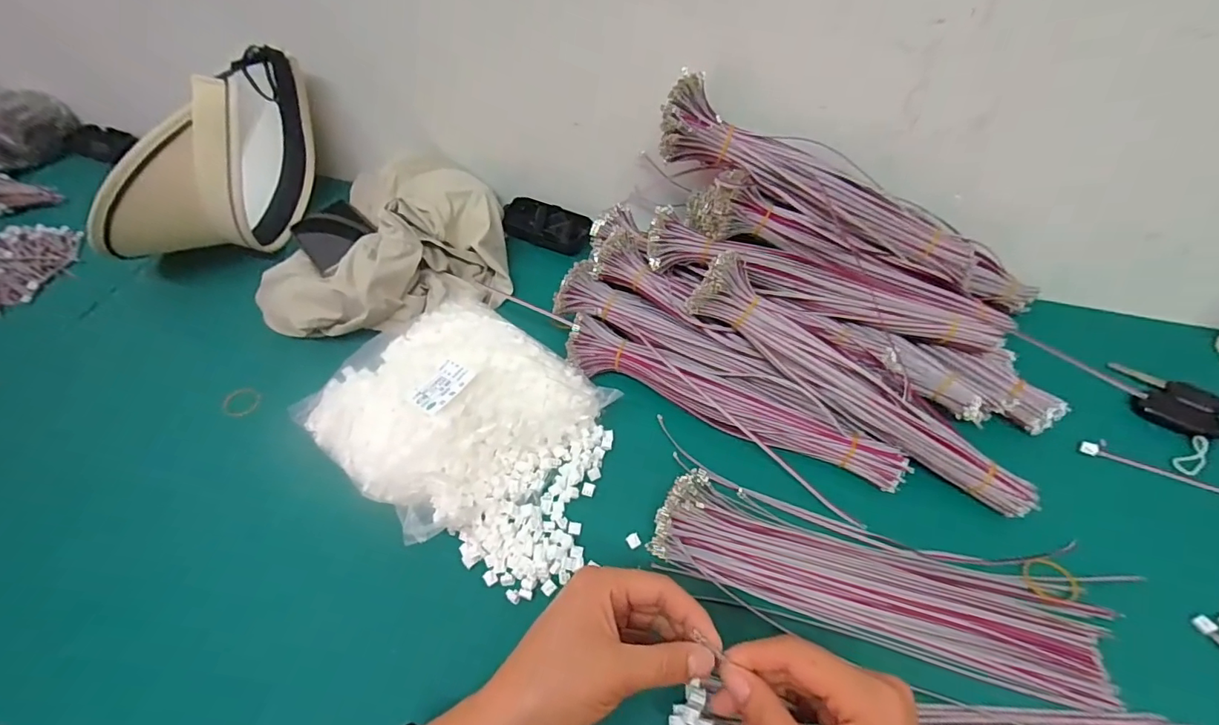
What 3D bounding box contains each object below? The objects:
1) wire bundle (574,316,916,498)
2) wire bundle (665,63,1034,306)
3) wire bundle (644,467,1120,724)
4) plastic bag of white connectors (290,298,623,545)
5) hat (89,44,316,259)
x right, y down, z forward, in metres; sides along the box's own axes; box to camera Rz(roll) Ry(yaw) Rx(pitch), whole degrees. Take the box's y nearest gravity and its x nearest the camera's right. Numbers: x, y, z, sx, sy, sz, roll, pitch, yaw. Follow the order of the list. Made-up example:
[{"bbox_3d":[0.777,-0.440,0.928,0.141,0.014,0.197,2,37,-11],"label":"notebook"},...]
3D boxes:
[{"bbox_3d":[0.096,0.033,0.435,0.292,0.043,0.052,24,59,18],"label":"wire bundle"},{"bbox_3d":[0.224,-0.129,0.449,0.397,0.052,0.083,25,61,-7],"label":"wire bundle"},{"bbox_3d":[0.181,0.158,0.369,0.294,0.029,0.071,16,56,15],"label":"wire bundle"},{"bbox_3d":[-0.131,0.036,0.433,0.209,0.051,0.187,33,62,25],"label":"plastic bag of white connectors"},{"bbox_3d":[-0.408,-0.197,0.553,0.107,0.176,0.255,24,59,20],"label":"hat"}]

